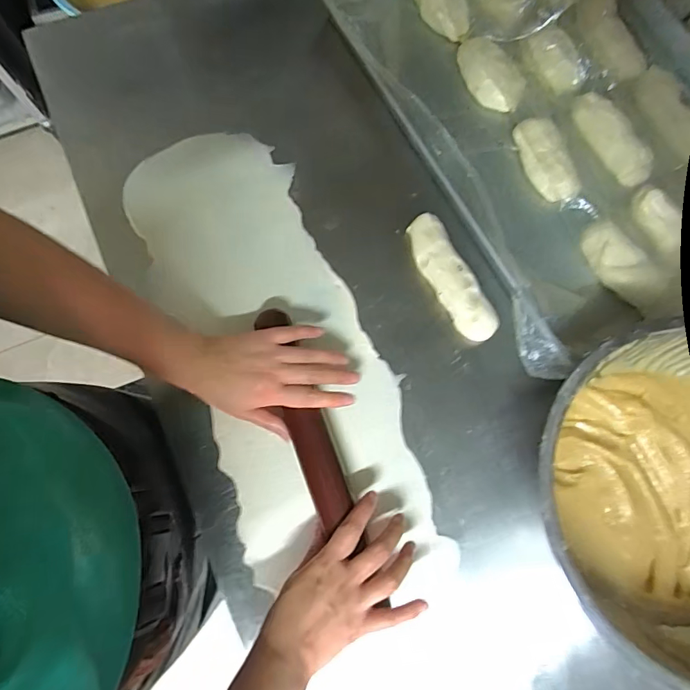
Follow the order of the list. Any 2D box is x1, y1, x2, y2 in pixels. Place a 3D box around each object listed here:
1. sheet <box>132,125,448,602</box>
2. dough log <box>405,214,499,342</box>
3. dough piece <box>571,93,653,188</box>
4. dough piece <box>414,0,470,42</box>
[{"bbox_3d":[-0.076,0.006,0.493,0.203,0.014,0.562,-22,78,-8],"label":"sheet"},{"bbox_3d":[0.121,-0.078,0.506,0.045,0.026,0.157,-29,80,-8],"label":"dough log"},{"bbox_3d":[0.330,-0.260,0.553,0.051,0.025,0.135,-32,80,-9],"label":"dough piece"},{"bbox_3d":[0.127,-0.453,0.587,0.045,0.033,0.105,-23,79,-7],"label":"dough piece"}]

